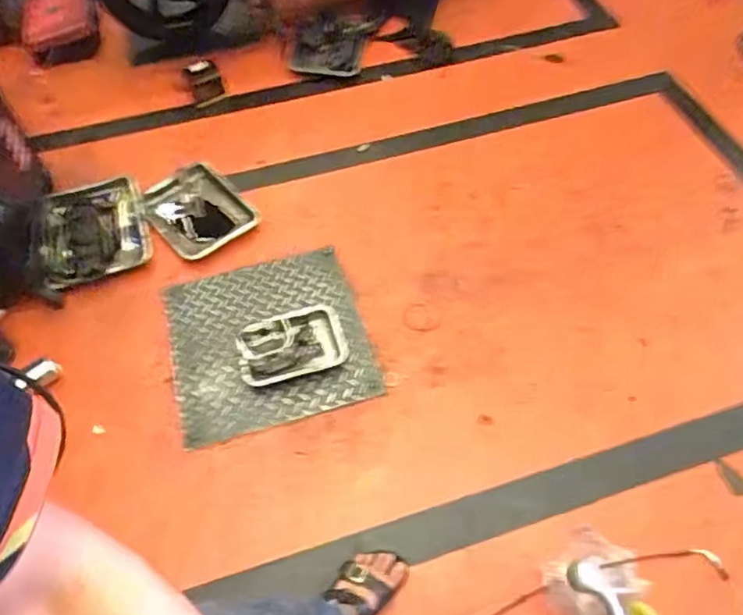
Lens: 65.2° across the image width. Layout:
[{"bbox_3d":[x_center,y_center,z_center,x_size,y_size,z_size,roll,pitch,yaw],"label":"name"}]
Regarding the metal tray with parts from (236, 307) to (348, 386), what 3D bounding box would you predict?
[{"bbox_3d":[-0.202,0.082,1.454,0.267,0.109,0.170,-14,57,-11],"label":"metal tray with parts"}]

